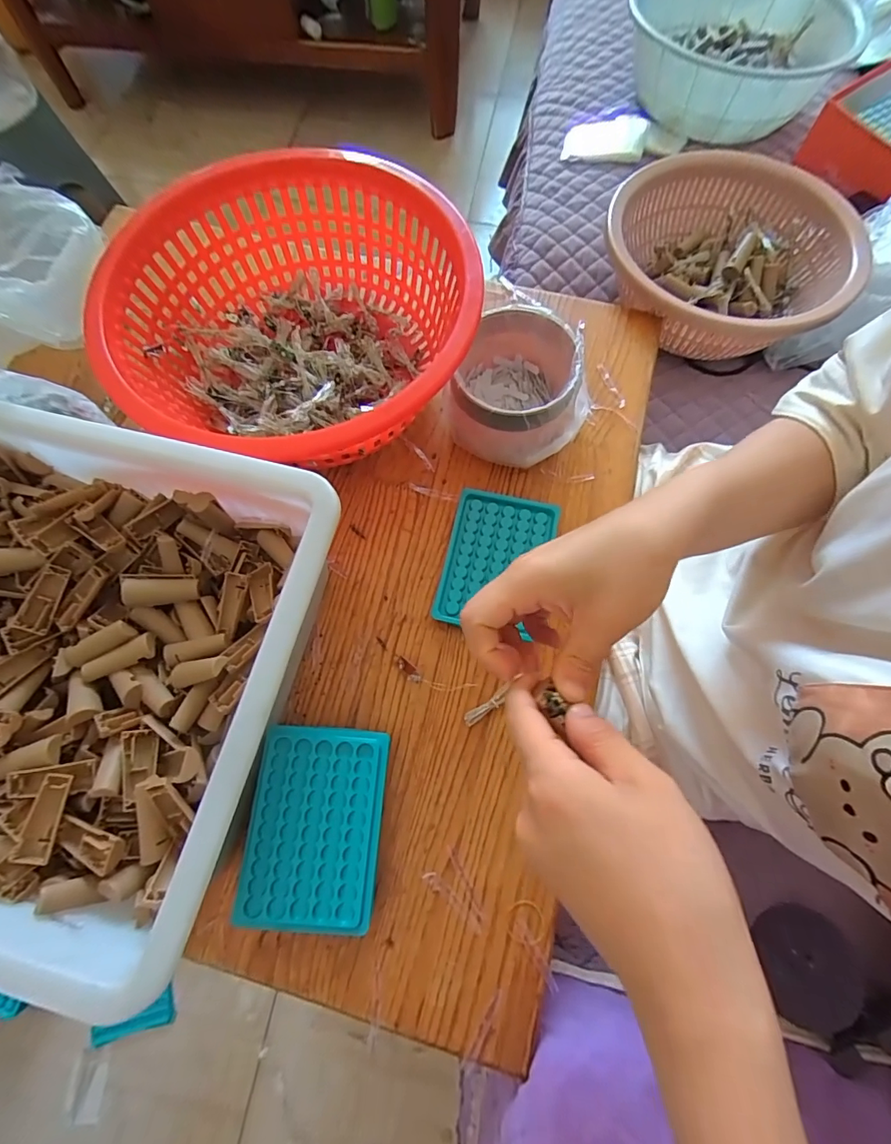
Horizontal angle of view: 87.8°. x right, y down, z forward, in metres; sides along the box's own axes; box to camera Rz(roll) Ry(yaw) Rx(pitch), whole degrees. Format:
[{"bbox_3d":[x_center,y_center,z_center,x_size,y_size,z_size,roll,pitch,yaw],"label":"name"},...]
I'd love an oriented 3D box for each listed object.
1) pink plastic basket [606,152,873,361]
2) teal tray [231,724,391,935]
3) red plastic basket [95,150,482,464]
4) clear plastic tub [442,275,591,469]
[{"bbox_3d":[0.339,-0.373,0.576,0.286,0.111,0.268,0,71,0],"label":"pink plastic basket"},{"bbox_3d":[-0.095,0.189,0.354,0.094,0.040,0.131,4,71,2],"label":"teal tray"},{"bbox_3d":[-0.139,-0.227,0.439,0.299,0.112,0.315,0,71,0],"label":"red plastic basket"},{"bbox_3d":[0.070,-0.170,0.443,0.122,0.084,0.114,0,71,0],"label":"clear plastic tub"}]

